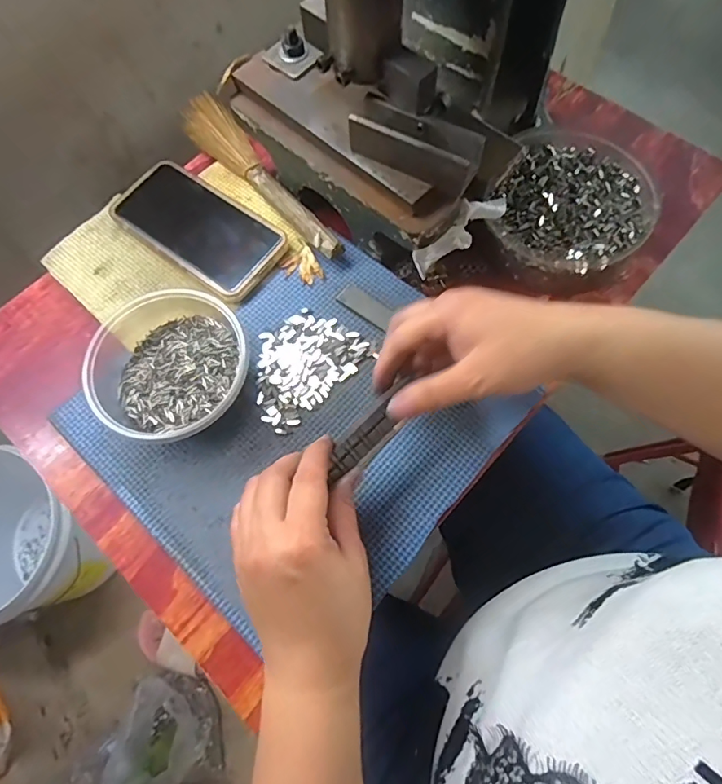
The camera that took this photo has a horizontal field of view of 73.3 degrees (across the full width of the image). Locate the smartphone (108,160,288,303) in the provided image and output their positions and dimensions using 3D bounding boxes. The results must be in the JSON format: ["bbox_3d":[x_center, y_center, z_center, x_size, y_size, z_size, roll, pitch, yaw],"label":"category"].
[{"bbox_3d":[-0.143,-0.144,0.423,0.157,0.012,0.076,36,75,14],"label":"smartphone"}]

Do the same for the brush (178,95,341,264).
[{"bbox_3d":[-0.098,-0.196,0.436,0.040,0.023,0.235,-33,72,-10],"label":"brush"}]

